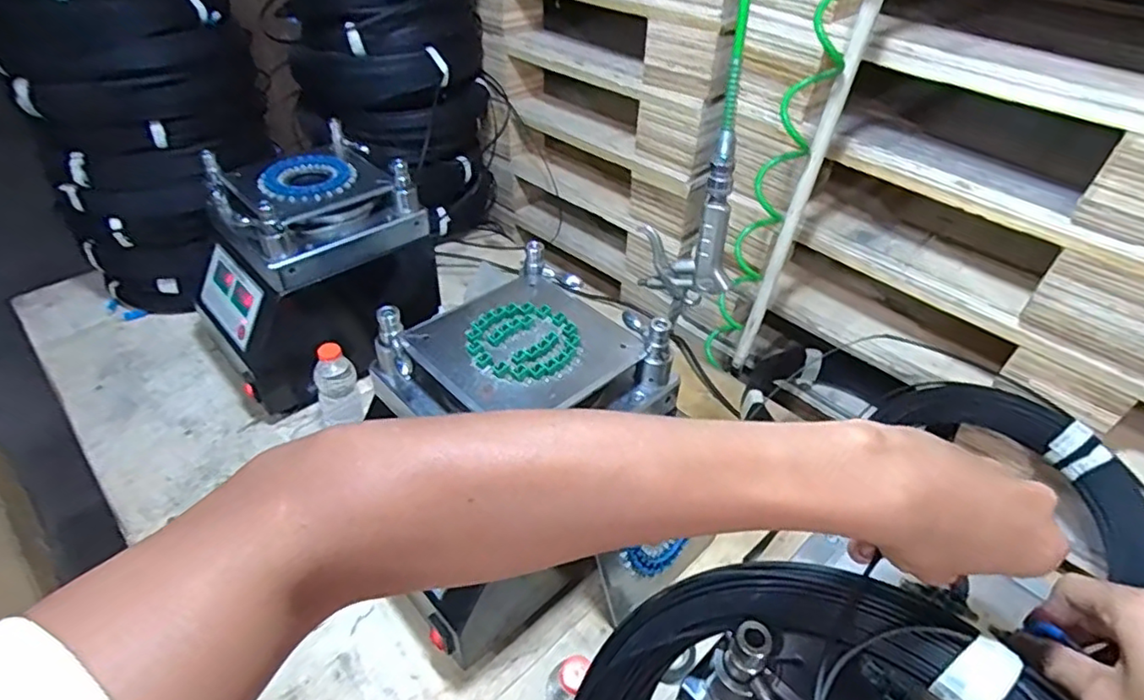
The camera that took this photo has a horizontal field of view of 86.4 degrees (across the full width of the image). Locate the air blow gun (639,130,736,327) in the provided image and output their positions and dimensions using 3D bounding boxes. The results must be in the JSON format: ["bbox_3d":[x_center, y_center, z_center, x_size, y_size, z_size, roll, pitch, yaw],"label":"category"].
[{"bbox_3d":[0.114,-0.113,0.591,0.089,0.187,0.025,19,45,19],"label":"air blow gun"}]

